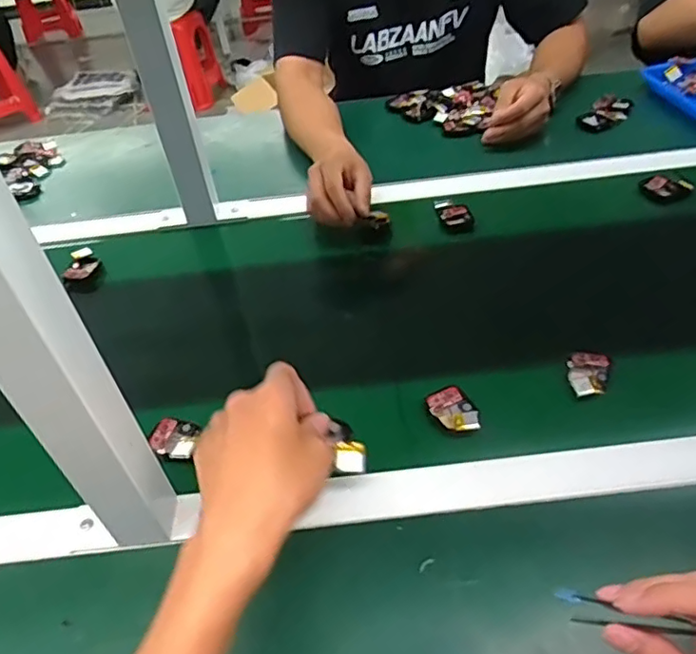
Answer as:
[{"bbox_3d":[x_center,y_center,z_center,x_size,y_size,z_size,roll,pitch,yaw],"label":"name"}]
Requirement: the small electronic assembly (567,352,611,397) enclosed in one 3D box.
[{"bbox_3d":[0.214,0.042,0.531,0.035,0.010,0.050,14,46,19],"label":"small electronic assembly"}]

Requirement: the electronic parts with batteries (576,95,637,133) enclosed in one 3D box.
[{"bbox_3d":[0.407,-0.337,0.924,0.055,0.030,0.116,26,51,30],"label":"electronic parts with batteries"}]

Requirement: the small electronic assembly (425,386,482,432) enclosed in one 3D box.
[{"bbox_3d":[0.094,0.071,0.514,0.034,0.015,0.059,-23,46,-19],"label":"small electronic assembly"}]

